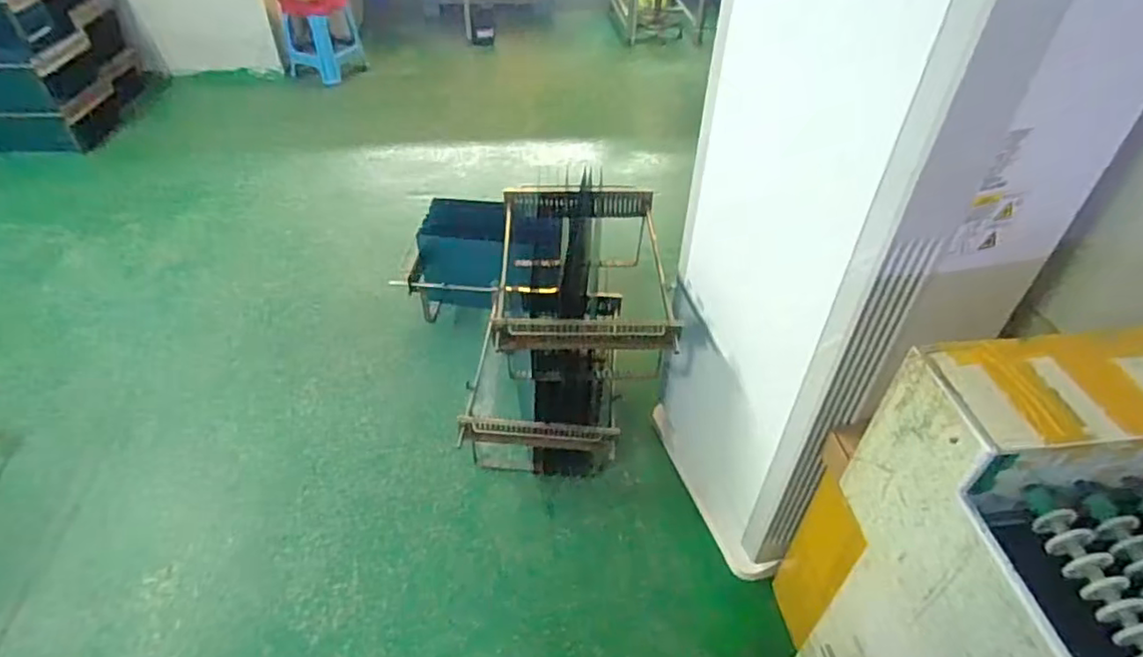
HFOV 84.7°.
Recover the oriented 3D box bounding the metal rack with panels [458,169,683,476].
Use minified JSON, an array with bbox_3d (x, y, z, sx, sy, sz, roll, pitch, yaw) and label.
[{"bbox_3d":[-0.014,0.019,1.725,0.506,0.619,0.604,5,43,4],"label":"metal rack with panels"}]

